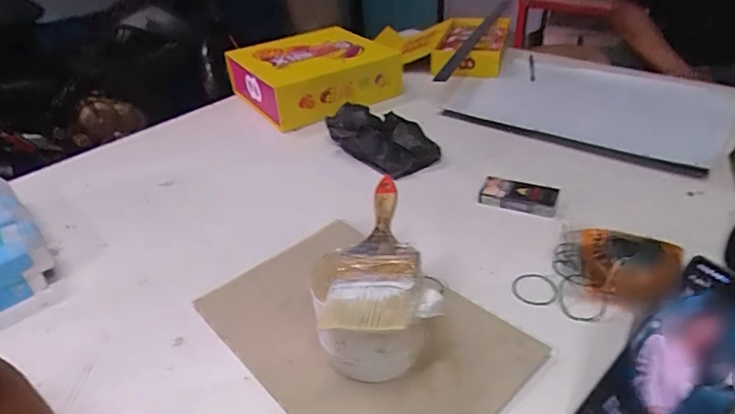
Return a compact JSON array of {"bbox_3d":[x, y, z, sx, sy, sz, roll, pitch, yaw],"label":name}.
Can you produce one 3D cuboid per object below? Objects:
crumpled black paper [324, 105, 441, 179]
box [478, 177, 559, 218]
[{"bbox_3d":[0.023,-0.119,0.785,0.101,0.072,0.173,-27,40,-28],"label":"crumpled black paper"},{"bbox_3d":[0.201,-0.014,0.652,0.096,0.021,0.044,13,38,24],"label":"box"}]

